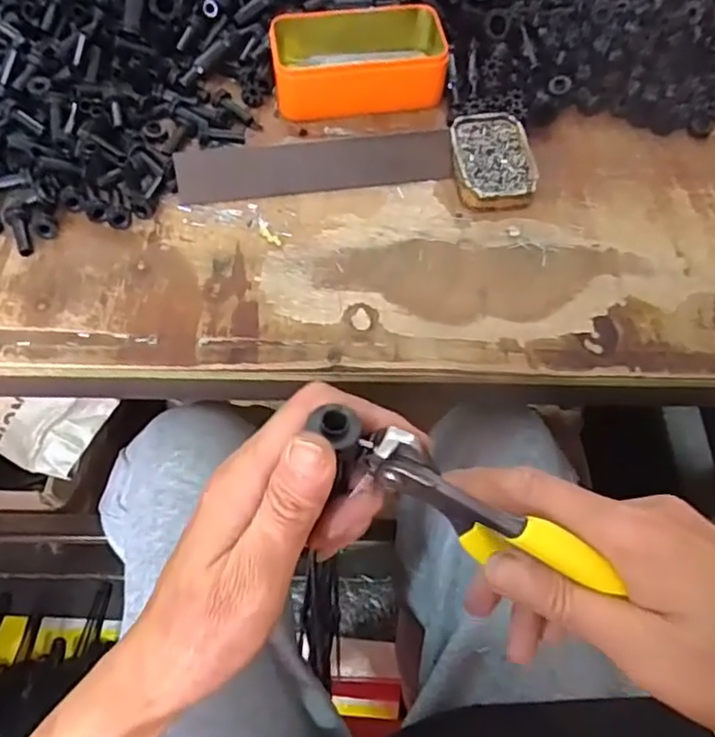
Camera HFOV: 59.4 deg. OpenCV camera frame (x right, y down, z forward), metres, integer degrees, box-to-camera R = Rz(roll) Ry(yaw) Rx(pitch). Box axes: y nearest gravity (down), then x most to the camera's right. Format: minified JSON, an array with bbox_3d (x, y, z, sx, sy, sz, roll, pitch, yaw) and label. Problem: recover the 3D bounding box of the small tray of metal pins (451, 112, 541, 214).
[{"bbox_3d":[0.108,-0.167,0.506,0.061,0.020,0.090,-6,63,-6],"label":"small tray of metal pins"}]

